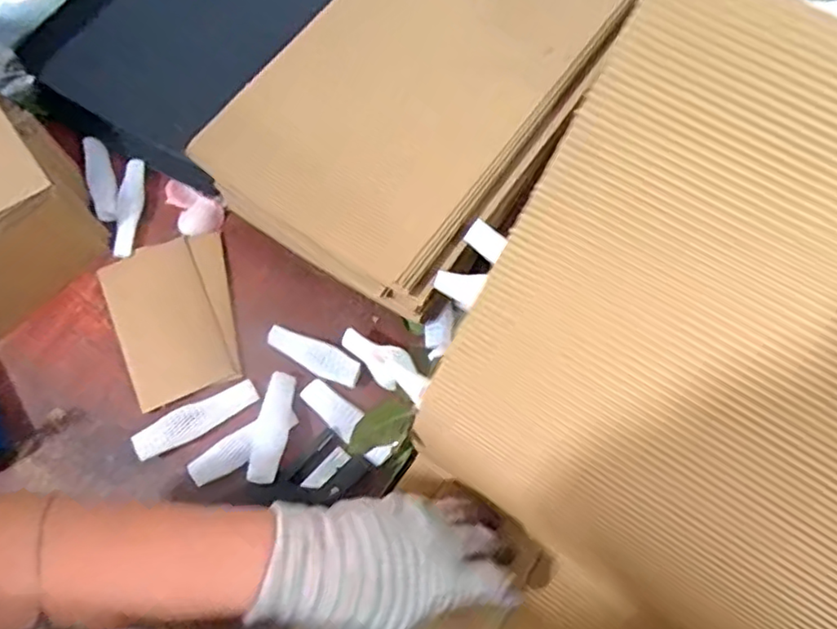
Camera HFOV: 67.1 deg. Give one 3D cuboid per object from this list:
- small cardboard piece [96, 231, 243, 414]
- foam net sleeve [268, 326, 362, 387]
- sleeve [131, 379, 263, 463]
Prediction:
[{"bbox_3d":[-0.207,0.002,0.539,0.100,0.005,0.137,-21,73,-8],"label":"small cardboard piece"},{"bbox_3d":[-0.086,0.033,0.520,0.081,0.012,0.025,26,72,8],"label":"foam net sleeve"},{"bbox_3d":[-0.176,0.082,0.503,0.097,0.016,0.025,-26,73,-10],"label":"sleeve"}]

